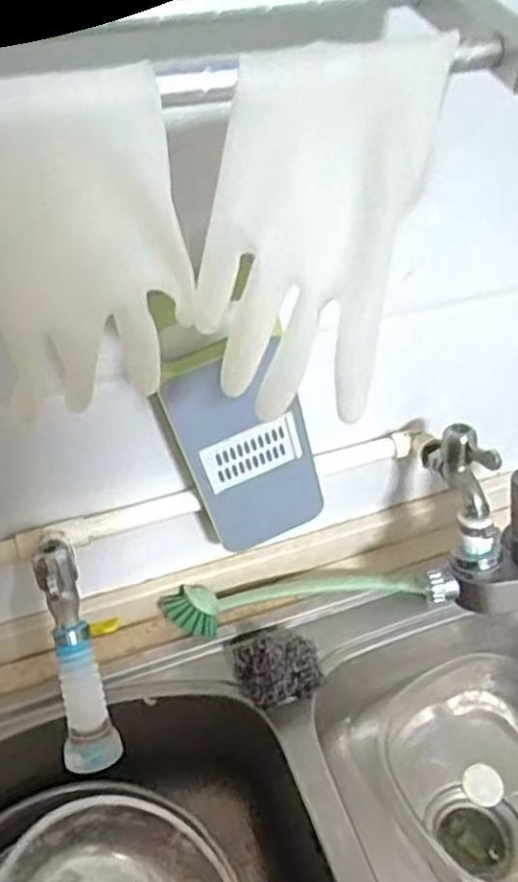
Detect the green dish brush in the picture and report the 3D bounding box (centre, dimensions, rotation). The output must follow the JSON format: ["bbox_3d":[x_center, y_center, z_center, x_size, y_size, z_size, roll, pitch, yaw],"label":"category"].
[{"bbox_3d":[0.037,0.159,0.763,0.265,0.054,0.051,-9,46,-11],"label":"green dish brush"}]

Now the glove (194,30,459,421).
[{"bbox_3d":[0.024,-0.095,0.345,0.091,0.172,0.027,6,24,-12],"label":"glove"}]

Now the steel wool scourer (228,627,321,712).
[{"bbox_3d":[0.020,0.210,0.699,0.075,0.042,0.067,-18,48,-19],"label":"steel wool scourer"}]

